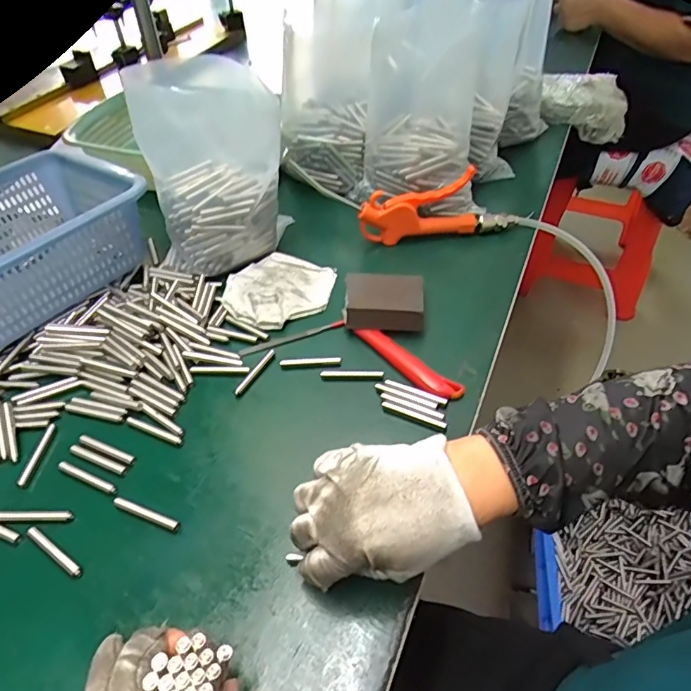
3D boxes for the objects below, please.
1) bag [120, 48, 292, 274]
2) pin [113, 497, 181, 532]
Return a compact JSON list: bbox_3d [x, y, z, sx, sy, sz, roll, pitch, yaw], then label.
[{"bbox_3d":[-0.135,-0.180,0.517,0.134,0.200,0.089,-22,50,-16],"label":"bag"},{"bbox_3d":[-0.152,0.128,0.377,0.059,0.005,0.008,15,50,17],"label":"pin"}]

